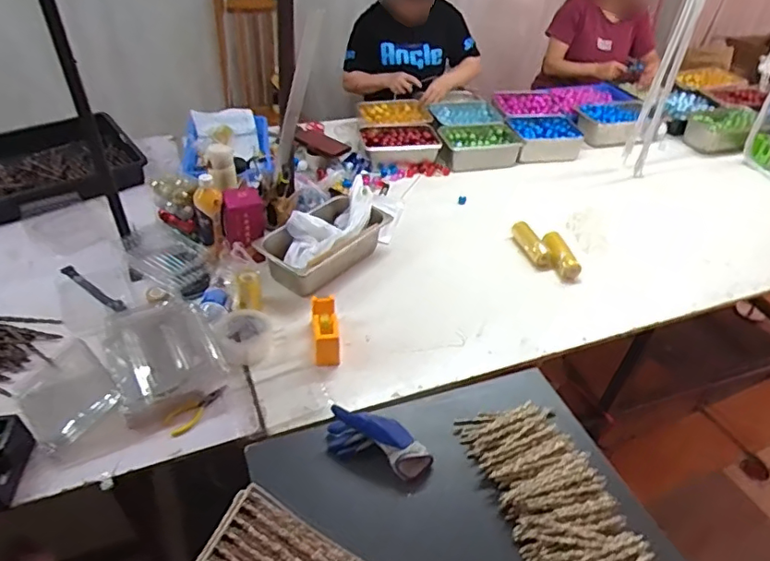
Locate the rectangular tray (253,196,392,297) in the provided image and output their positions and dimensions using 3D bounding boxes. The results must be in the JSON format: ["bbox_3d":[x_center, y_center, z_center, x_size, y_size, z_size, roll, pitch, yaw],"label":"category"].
[{"bbox_3d":[-0.150,-0.087,1.340,0.174,0.093,0.320,26,45,23],"label":"rectangular tray"}]

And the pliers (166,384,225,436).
[{"bbox_3d":[-0.342,0.234,1.019,0.044,0.016,0.123,35,49,28],"label":"pliers"}]

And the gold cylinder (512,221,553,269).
[{"bbox_3d":[0.381,-0.093,1.457,0.049,0.046,0.161,-9,43,-15],"label":"gold cylinder"}]

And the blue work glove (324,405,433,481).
[{"bbox_3d":[-0.009,0.276,0.953,0.187,0.081,0.082,13,42,9],"label":"blue work glove"}]

